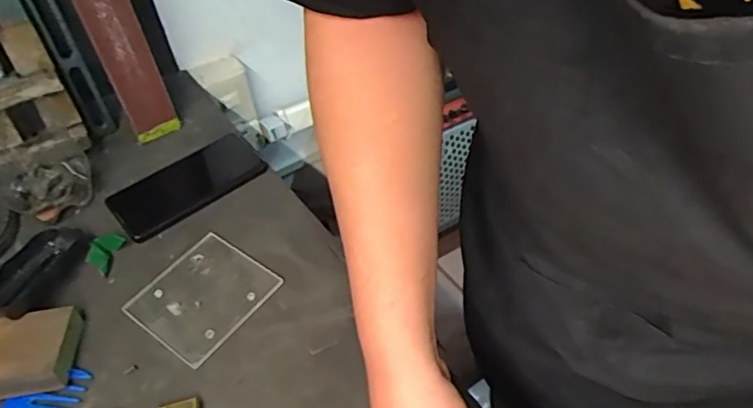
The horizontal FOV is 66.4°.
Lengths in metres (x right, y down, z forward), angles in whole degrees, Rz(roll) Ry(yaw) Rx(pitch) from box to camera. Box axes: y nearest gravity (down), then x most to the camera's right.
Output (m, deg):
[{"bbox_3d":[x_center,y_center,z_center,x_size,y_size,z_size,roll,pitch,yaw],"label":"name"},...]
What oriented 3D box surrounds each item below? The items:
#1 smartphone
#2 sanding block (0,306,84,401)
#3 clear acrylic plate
[{"bbox_3d":[-0.212,-0.025,0.640,0.165,0.012,0.082,-34,54,-26],"label":"smartphone"},{"bbox_3d":[-0.311,0.129,0.491,0.103,0.031,0.070,-8,47,-5],"label":"sanding block"},{"bbox_3d":[-0.162,0.085,0.543,0.102,0.007,0.112,27,55,26],"label":"clear acrylic plate"}]

